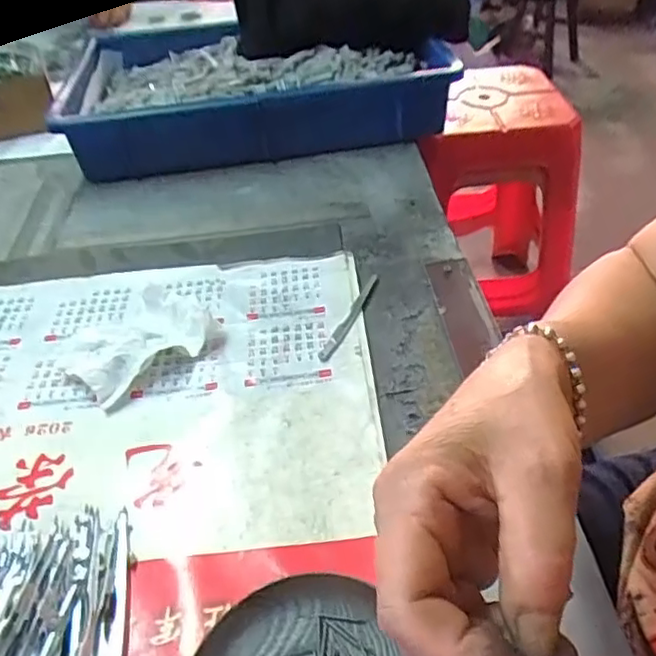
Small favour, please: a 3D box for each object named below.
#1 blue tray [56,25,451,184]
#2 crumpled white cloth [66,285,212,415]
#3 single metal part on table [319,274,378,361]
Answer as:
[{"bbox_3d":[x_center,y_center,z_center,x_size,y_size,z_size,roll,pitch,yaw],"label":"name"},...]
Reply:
[{"bbox_3d":[-0.092,-0.318,0.799,0.418,0.075,0.354,-8,41,-3],"label":"blue tray"},{"bbox_3d":[-0.145,0.002,0.478,0.105,0.034,0.083,-35,49,-29],"label":"crumpled white cloth"},{"bbox_3d":[0.019,-0.012,0.494,0.010,0.005,0.104,15,45,22],"label":"single metal part on table"}]

